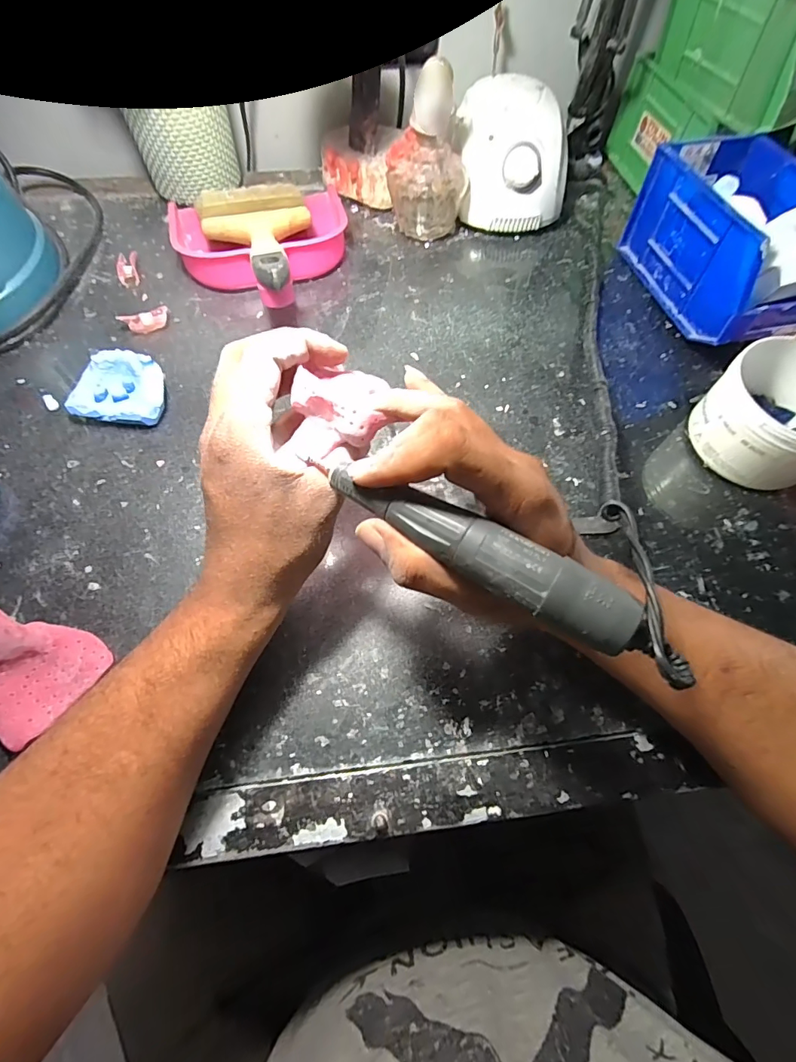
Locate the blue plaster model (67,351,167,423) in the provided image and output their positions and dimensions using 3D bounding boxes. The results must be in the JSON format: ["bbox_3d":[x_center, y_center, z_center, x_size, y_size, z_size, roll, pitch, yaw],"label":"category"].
[{"bbox_3d":[-0.211,-0.108,0.349,0.066,0.023,0.054,5,64,0],"label":"blue plaster model"}]

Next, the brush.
[{"bbox_3d":[-0.119,-0.256,0.391,0.096,0.019,0.219,-14,51,-8],"label":"brush"}]

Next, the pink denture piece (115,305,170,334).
[{"bbox_3d":[-0.213,-0.178,0.388,0.037,0.015,0.014,-30,69,-15],"label":"pink denture piece"}]

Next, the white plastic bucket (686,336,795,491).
[{"bbox_3d":[0.272,-0.082,0.330,0.094,0.065,0.088,1,64,-2],"label":"white plastic bucket"}]

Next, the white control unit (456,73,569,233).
[{"bbox_3d":[0.110,-0.368,0.454,0.097,0.082,0.127,-4,65,-4],"label":"white control unit"}]

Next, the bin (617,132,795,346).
[{"bbox_3d":[0.281,-0.244,0.390,0.095,0.095,0.186,-10,65,-7],"label":"bin"}]

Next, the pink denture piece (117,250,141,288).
[{"bbox_3d":[-0.245,-0.237,0.417,0.017,0.014,0.033,-9,65,-6],"label":"pink denture piece"}]

